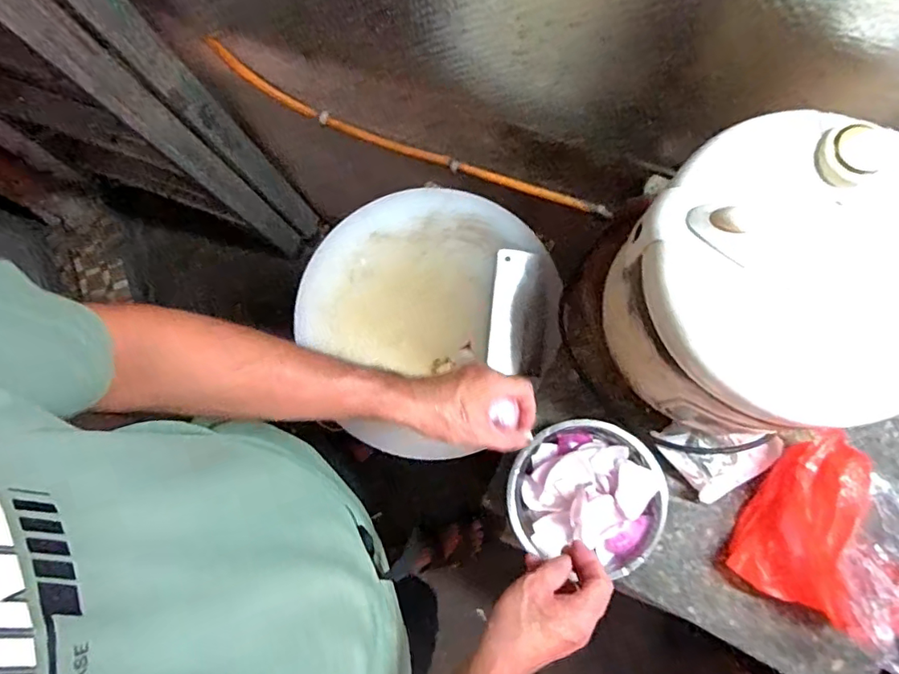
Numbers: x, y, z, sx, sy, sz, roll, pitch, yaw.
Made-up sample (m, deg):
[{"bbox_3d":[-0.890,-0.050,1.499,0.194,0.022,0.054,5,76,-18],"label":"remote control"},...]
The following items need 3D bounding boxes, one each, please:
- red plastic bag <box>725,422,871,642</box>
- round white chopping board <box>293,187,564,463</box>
[{"bbox_3d":[0.370,0.187,0.542,0.105,0.084,0.176,23,80,6],"label":"red plastic bag"},{"bbox_3d":[-0.022,-0.030,0.733,0.337,0.043,0.334,0,79,1],"label":"round white chopping board"}]

